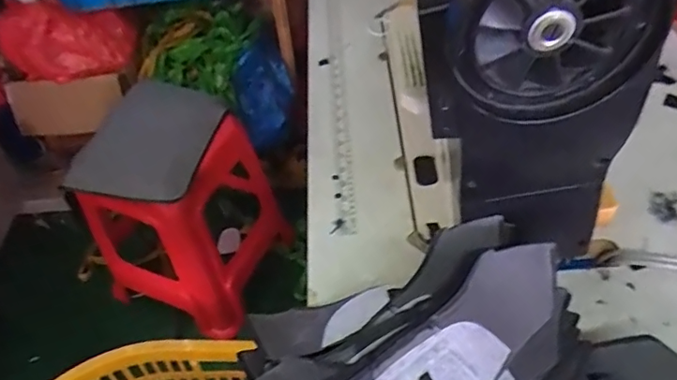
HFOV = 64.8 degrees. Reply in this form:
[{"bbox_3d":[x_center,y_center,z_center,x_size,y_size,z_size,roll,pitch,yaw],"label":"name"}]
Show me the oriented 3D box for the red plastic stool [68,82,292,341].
[{"bbox_3d":[-0.435,0.027,1.607,0.465,0.576,0.553,19,53,21],"label":"red plastic stool"}]

